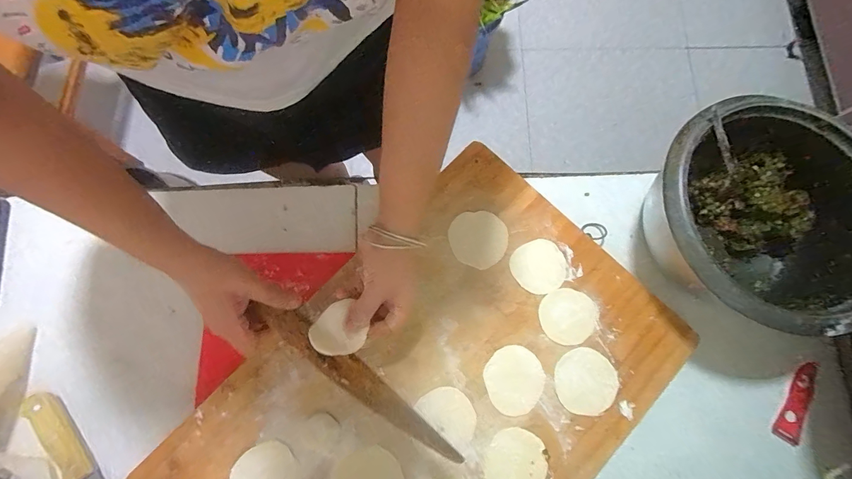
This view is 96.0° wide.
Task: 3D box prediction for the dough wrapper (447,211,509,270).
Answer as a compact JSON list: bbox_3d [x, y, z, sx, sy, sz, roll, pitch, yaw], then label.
[{"bbox_3d":[0.064,-0.001,0.475,0.073,0.004,0.068,-1,79,6],"label":"dough wrapper"}]

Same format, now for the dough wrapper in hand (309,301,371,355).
[{"bbox_3d":[-0.086,0.089,0.371,0.049,0.011,0.048,-30,78,-6],"label":"dough wrapper in hand"}]

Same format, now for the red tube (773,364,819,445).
[{"bbox_3d":[0.450,0.197,0.464,0.026,0.017,0.097,24,78,6],"label":"red tube"}]

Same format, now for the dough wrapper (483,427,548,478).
[{"bbox_3d":[0.100,0.251,0.425,0.066,0.004,0.075,14,78,4],"label":"dough wrapper"}]

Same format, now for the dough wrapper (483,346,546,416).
[{"bbox_3d":[0.101,0.163,0.442,0.066,0.004,0.070,0,77,1],"label":"dough wrapper"}]

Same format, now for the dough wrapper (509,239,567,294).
[{"bbox_3d":[0.138,0.034,0.469,0.064,0.004,0.063,-24,78,-5],"label":"dough wrapper"}]

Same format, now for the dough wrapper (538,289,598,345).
[{"bbox_3d":[0.170,0.092,0.456,0.066,0.004,0.061,0,81,1],"label":"dough wrapper"}]

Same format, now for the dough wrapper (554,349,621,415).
[{"bbox_3d":[0.186,0.164,0.443,0.070,0.004,0.070,0,77,1],"label":"dough wrapper"}]

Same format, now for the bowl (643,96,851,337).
[{"bbox_3d":[0.378,-0.022,0.446,0.244,0.128,0.247,0,77,1],"label":"bowl"}]

